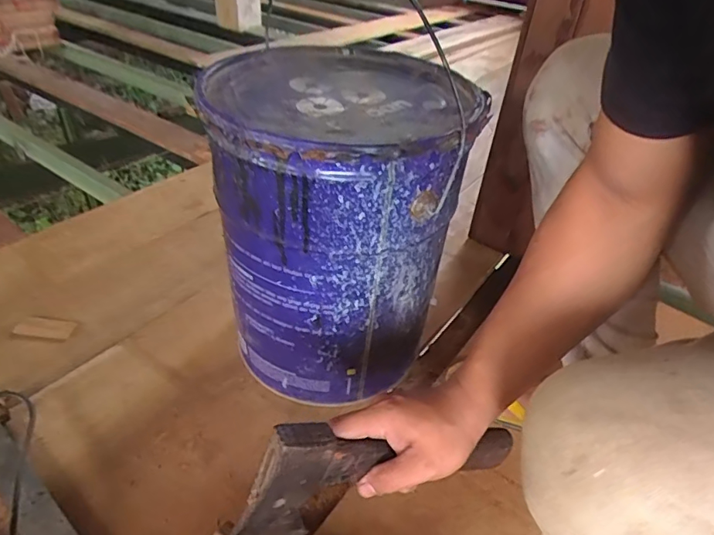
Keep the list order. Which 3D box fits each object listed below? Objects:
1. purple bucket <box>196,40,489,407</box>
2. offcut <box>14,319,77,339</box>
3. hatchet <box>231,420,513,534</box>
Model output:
[{"bbox_3d":[-0.035,-0.041,0.608,0.257,0.364,0.281,3,38,-2],"label":"purple bucket"},{"bbox_3d":[-0.452,0.088,0.699,0.082,0.006,0.028,5,38,0],"label":"offcut"},{"bbox_3d":[0.030,0.175,0.423,0.266,0.110,0.031,5,33,-32],"label":"hatchet"}]

